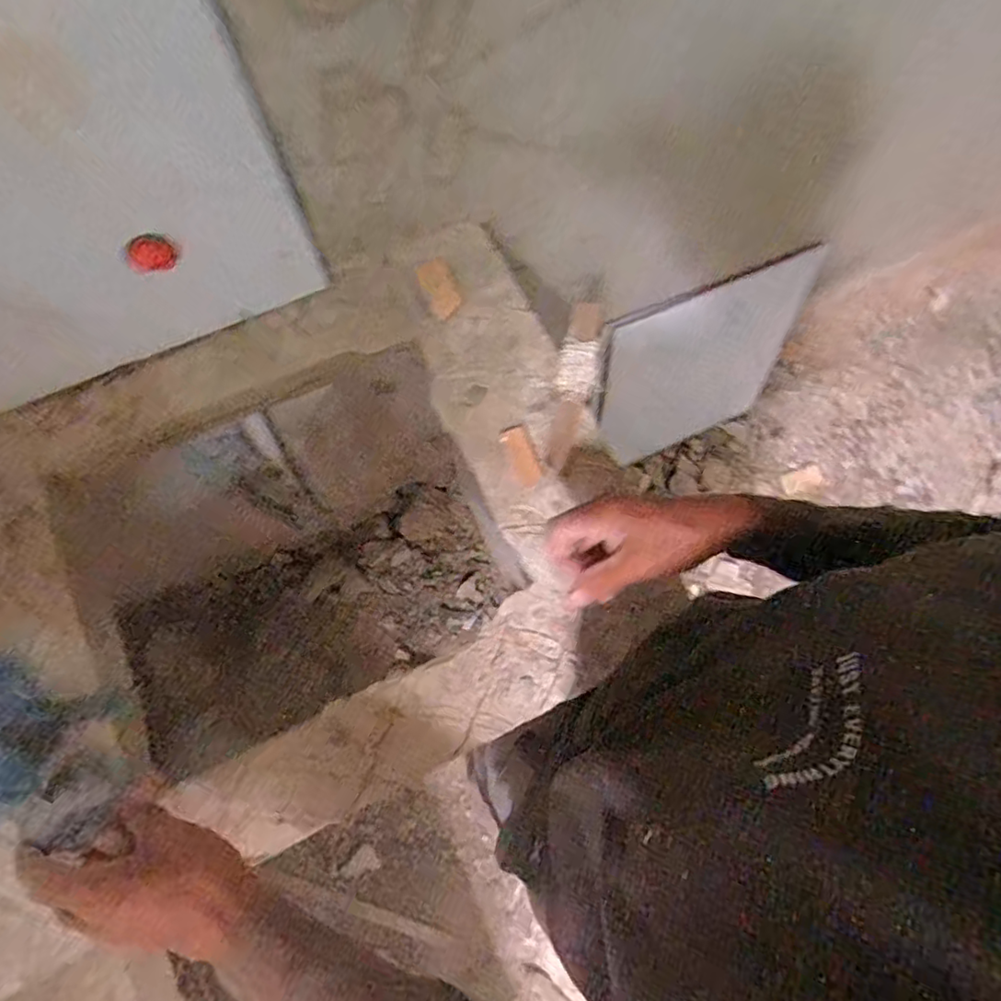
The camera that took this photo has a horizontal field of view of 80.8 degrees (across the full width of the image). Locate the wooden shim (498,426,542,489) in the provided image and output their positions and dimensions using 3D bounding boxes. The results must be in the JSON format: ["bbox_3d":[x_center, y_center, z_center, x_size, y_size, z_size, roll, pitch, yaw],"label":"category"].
[{"bbox_3d":[0.020,-0.045,0.596,0.025,0.006,0.065,-21,77,-7],"label":"wooden shim"}]

